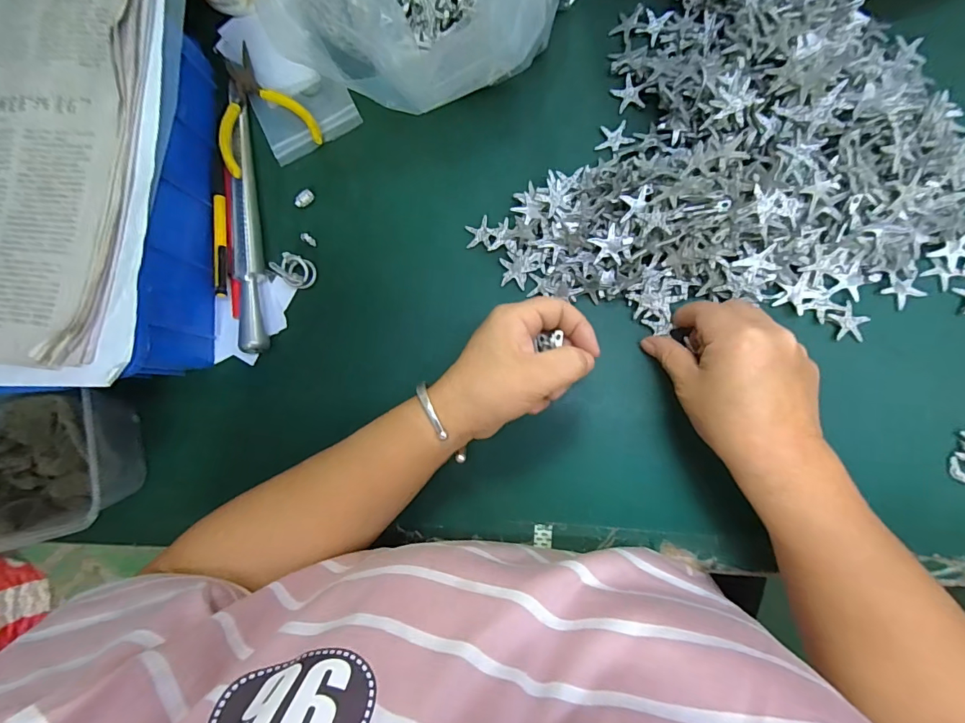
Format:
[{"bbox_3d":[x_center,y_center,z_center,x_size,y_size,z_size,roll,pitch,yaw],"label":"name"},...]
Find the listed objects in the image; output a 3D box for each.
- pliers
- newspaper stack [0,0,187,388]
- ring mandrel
[{"bbox_3d":[-0.195,-0.213,0.366,0.077,0.023,0.110,-33,81,1],"label":"pliers"},{"bbox_3d":[-0.319,-0.127,0.289,0.224,0.027,0.280,1,83,6],"label":"newspaper stack"},{"bbox_3d":[-0.191,-0.109,0.354,0.019,0.020,0.200,-9,82,5],"label":"ring mandrel"}]

